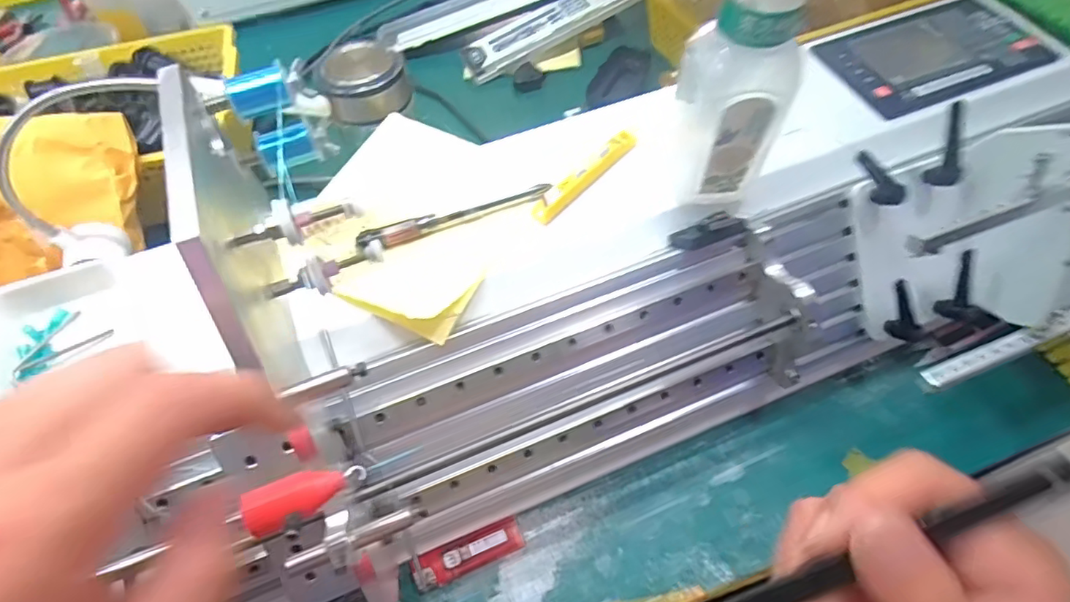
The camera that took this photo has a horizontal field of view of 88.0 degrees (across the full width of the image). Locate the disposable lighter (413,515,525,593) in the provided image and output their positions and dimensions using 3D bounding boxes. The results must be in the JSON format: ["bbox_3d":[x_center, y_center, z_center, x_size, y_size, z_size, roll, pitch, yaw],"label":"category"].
[{"bbox_3d":[-0.046,0.176,0.385,0.077,0.015,0.023,-22,57,-12],"label":"disposable lighter"}]

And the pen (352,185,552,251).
[{"bbox_3d":[-0.053,-0.058,0.371,0.132,0.010,0.016,-21,57,-11],"label":"pen"}]

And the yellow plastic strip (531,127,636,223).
[{"bbox_3d":[0.036,-0.089,0.387,0.015,0.014,0.100,36,64,24],"label":"yellow plastic strip"}]

